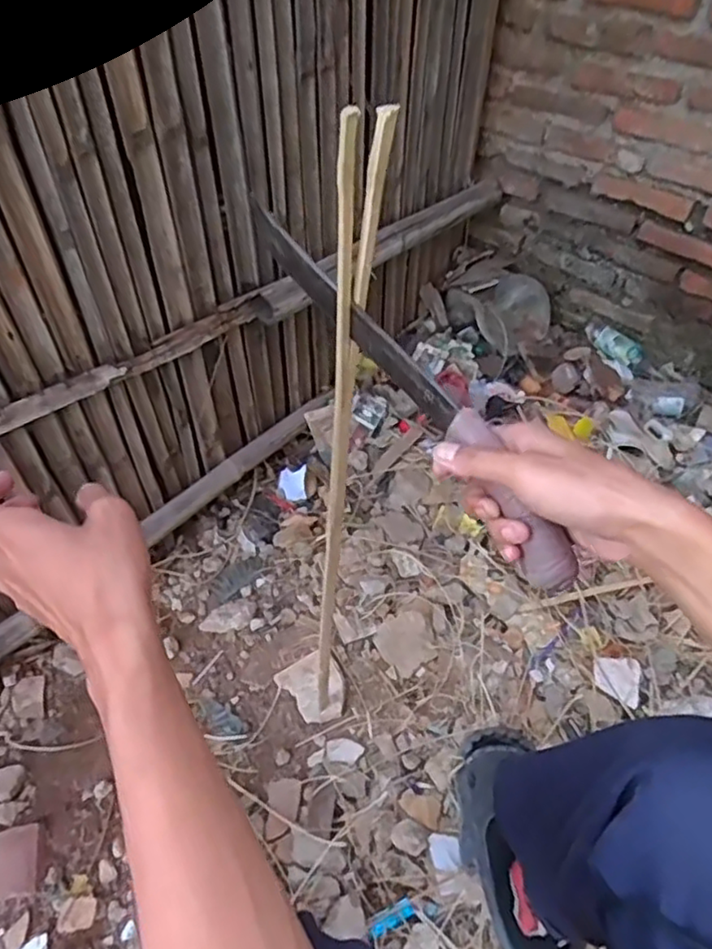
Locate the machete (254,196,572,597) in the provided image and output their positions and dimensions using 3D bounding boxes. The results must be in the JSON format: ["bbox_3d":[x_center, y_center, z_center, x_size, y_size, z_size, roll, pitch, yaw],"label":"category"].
[{"bbox_3d":[0.026,-0.080,0.495,0.025,0.050,0.400,-25,62,-23],"label":"machete"}]

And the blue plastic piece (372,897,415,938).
[{"bbox_3d":[0.045,0.562,0.821,0.058,0.005,0.021,-21,53,-20],"label":"blue plastic piece"}]

